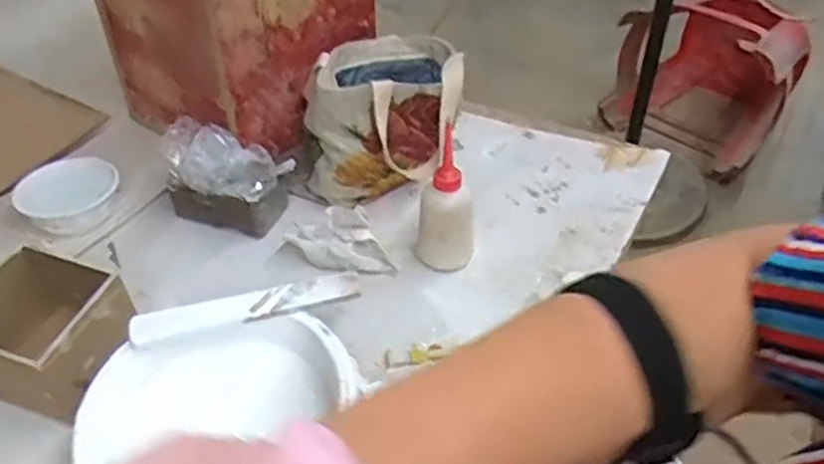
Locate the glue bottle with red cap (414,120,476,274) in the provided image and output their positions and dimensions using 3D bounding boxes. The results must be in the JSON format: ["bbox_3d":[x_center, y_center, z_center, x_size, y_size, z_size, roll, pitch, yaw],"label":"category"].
[{"bbox_3d":[0.034,-0.019,0.777,0.051,0.161,0.065,-13,46,-11],"label":"glue bottle with red cap"}]

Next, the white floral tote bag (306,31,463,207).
[{"bbox_3d":[-0.032,-0.145,0.907,0.182,0.154,0.179,1,45,4],"label":"white floral tote bag"}]

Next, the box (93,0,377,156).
[{"bbox_3d":[-0.225,-0.294,0.928,0.271,0.272,0.248,24,50,24],"label":"box"}]

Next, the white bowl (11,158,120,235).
[{"bbox_3d":[-0.403,-0.043,0.856,0.102,0.035,0.102,-1,45,1],"label":"white bowl"}]

